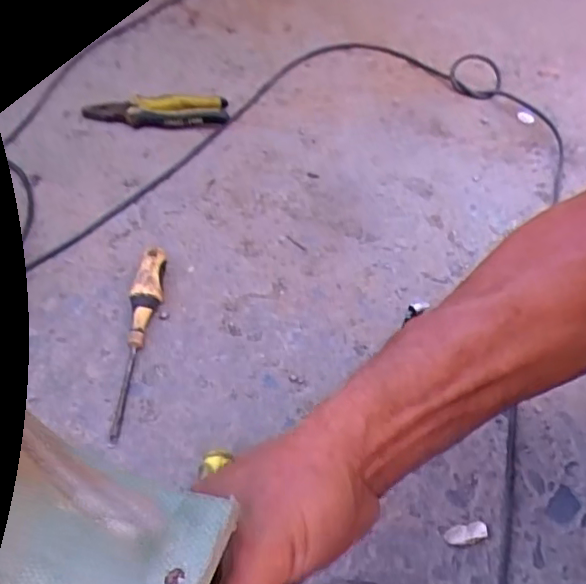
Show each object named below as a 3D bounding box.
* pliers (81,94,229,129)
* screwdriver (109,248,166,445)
[{"bbox_3d":[-0.188,-0.249,0.809,0.189,0.030,0.049,1,52,-3],"label":"pliers"},{"bbox_3d":[-0.150,0.043,0.578,0.028,0.034,0.202,1,52,-3],"label":"screwdriver"}]

